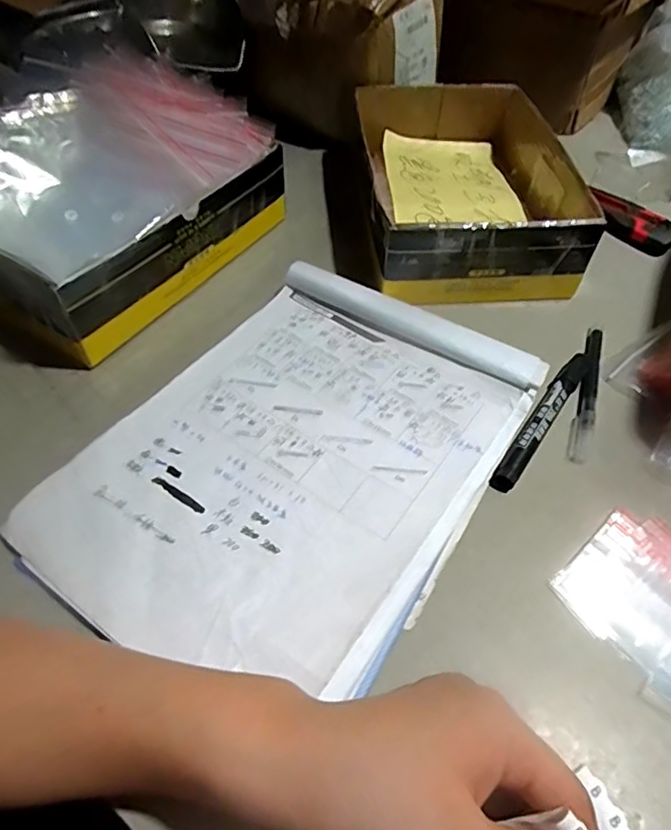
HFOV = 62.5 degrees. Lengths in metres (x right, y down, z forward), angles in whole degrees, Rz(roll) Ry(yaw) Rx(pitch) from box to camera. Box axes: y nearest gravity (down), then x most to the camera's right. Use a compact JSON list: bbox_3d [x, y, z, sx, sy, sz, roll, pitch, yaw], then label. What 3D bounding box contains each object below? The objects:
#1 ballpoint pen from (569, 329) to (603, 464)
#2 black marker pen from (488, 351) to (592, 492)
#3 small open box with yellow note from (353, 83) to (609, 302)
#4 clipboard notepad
[{"bbox_3d":[0.191,-0.020,0.419,0.015,0.008,0.133,17,55,11],"label":"ballpoint pen"},{"bbox_3d":[0.151,-0.001,0.395,0.017,0.010,0.146,33,59,21],"label":"black marker pen"},{"bbox_3d":[0.120,-0.223,0.521,0.179,0.065,0.255,-2,53,-3],"label":"small open box with yellow note"},{"bbox_3d":[-0.020,0.023,0.363,0.220,0.014,0.300,32,59,20],"label":"clipboard notepad"}]

